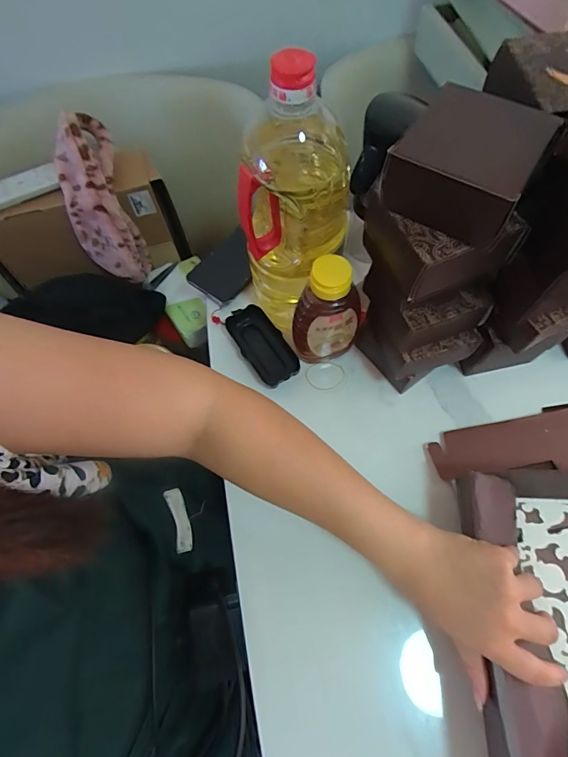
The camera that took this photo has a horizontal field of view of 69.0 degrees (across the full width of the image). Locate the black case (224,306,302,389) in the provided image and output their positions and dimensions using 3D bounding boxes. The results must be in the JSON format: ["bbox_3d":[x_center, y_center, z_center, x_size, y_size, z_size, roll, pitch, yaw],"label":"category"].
[{"bbox_3d":[-0.025,-0.041,0.523,0.053,0.025,0.114,-32,69,-11],"label":"black case"}]

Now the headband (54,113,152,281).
[{"bbox_3d":[-0.272,-0.252,0.609,0.085,0.236,0.079,-15,29,-4],"label":"headband"}]

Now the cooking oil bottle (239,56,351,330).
[{"bbox_3d":[0.012,-0.158,0.429,0.103,0.289,0.112,0,67,2],"label":"cooking oil bottle"}]

